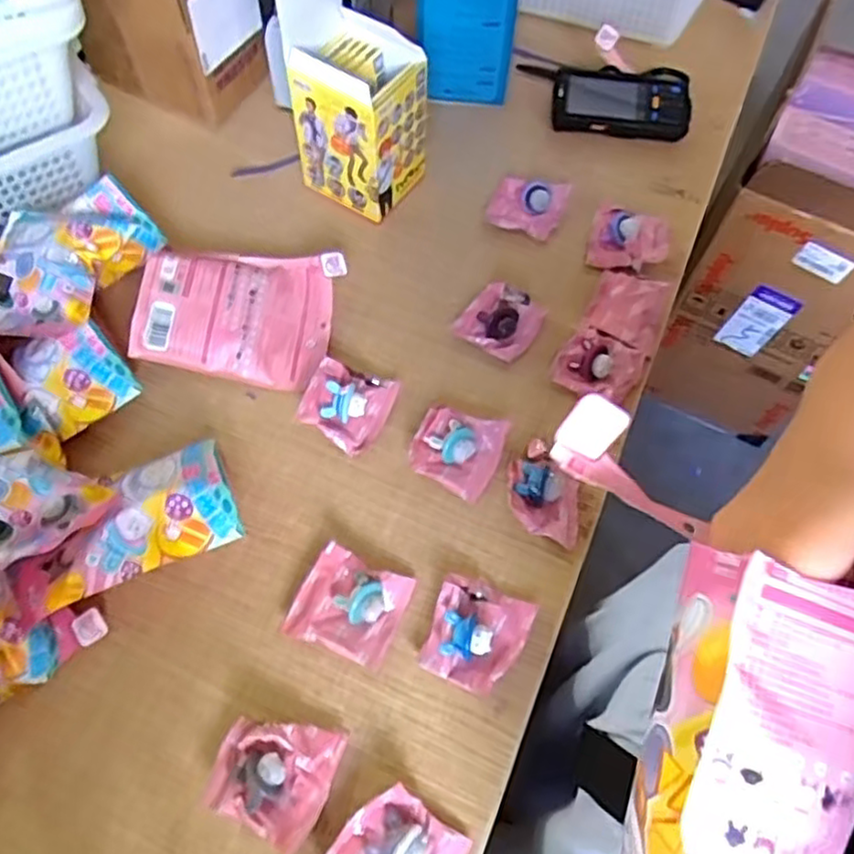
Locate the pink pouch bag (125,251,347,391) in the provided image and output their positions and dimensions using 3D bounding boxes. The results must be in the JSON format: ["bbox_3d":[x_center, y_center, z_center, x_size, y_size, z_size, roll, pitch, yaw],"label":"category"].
[{"bbox_3d":[-0.172,-0.107,0.624,0.168,0.020,0.129,12,74,-10],"label":"pink pouch bag"}]

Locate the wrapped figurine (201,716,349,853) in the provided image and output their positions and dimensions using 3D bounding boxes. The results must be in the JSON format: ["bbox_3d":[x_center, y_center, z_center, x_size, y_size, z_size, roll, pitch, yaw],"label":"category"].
[{"bbox_3d":[-0.103,0.232,0.464,0.077,0.029,0.073,19,63,9],"label":"wrapped figurine"}]

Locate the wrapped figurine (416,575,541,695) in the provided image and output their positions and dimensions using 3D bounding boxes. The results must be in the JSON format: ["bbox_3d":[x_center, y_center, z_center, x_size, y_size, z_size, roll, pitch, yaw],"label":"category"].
[{"bbox_3d":[0.037,0.153,0.510,0.070,0.028,0.073,21,64,9],"label":"wrapped figurine"}]

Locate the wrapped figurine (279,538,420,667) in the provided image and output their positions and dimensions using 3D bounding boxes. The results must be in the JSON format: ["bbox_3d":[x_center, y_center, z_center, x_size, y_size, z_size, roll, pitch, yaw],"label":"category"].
[{"bbox_3d":[-0.057,0.133,0.517,0.075,0.024,0.072,21,64,9],"label":"wrapped figurine"}]

